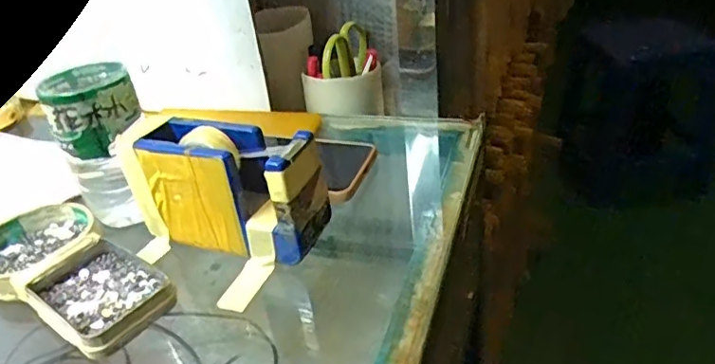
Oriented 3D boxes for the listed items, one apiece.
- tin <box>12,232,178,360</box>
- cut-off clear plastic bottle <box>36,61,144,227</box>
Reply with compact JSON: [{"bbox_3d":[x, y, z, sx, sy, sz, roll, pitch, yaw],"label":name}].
[{"bbox_3d":[-0.160,0.067,0.340,0.094,0.018,0.065,17,39,35],"label":"tin"},{"bbox_3d":[-0.186,-0.027,0.409,0.057,0.106,0.067,-21,34,-21],"label":"cut-off clear plastic bottle"}]

